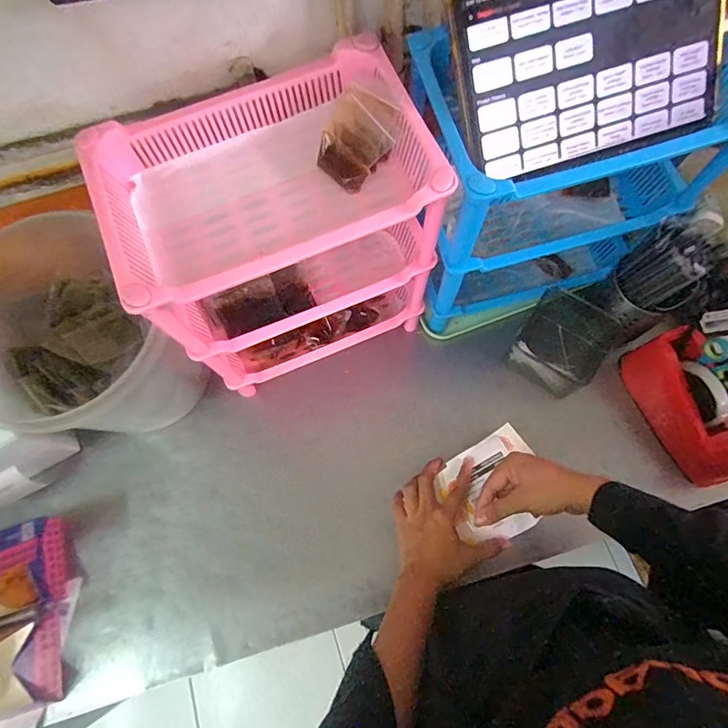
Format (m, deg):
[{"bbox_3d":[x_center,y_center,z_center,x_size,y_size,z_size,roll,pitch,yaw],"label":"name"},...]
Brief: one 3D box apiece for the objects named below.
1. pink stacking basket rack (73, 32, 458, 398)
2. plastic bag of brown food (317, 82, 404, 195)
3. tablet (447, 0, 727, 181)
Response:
[{"bbox_3d":[-0.086,-0.131,0.564,0.293,0.321,0.197,-22,72,-5],"label":"pink stacking basket rack"},{"bbox_3d":[-0.006,-0.220,0.445,0.066,0.015,0.091,33,107,10],"label":"plastic bag of brown food"},{"bbox_3d":[0.209,-0.279,0.419,0.251,0.165,0.016,-18,27,-5],"label":"tablet"}]

